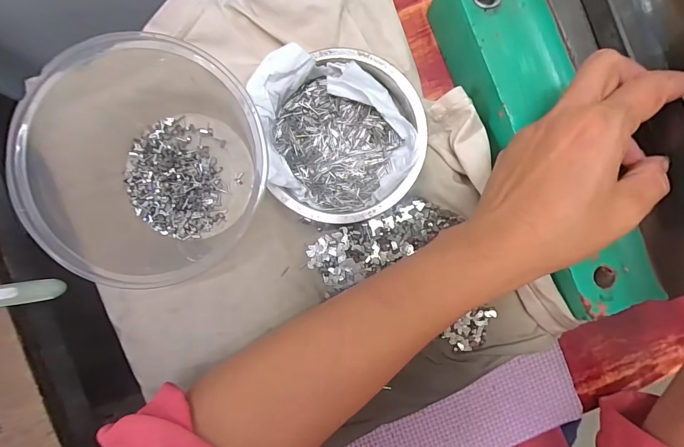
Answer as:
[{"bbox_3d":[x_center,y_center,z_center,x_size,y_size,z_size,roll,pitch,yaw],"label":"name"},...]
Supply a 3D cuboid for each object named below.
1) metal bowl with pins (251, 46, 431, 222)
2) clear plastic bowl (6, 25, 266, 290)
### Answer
[{"bbox_3d":[0.002,-0.062,0.264,0.111,0.037,0.118,0,89,-2],"label":"metal bowl with pins"},{"bbox_3d":[-0.127,-0.040,0.250,0.135,0.095,0.150,2,89,-2],"label":"clear plastic bowl"}]

